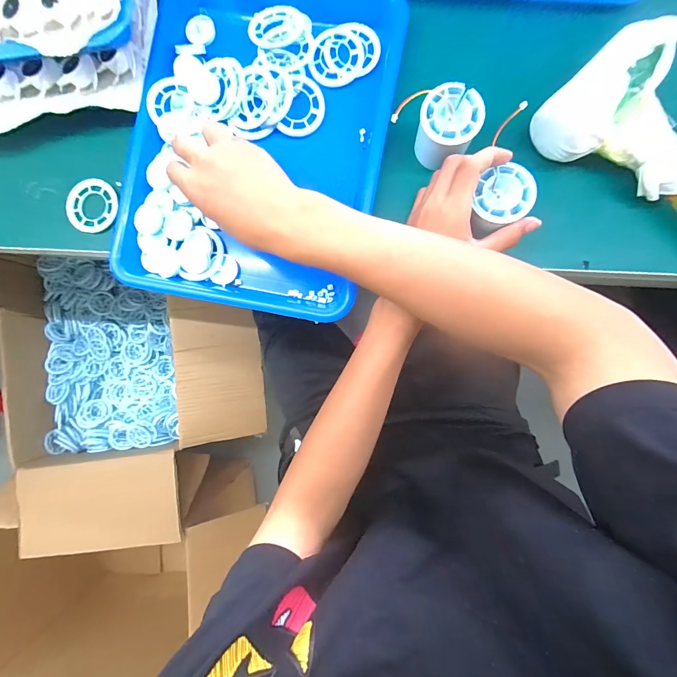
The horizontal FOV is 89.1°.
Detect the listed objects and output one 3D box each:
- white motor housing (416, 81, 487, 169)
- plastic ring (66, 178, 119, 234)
[{"bbox_3d":[0.103,-0.199,0.330,0.053,0.050,0.053,0,88,4],"label":"white motor housing"},{"bbox_3d":[-0.272,-0.147,0.379,0.057,0.008,0.058,0,88,4],"label":"plastic ring"}]

